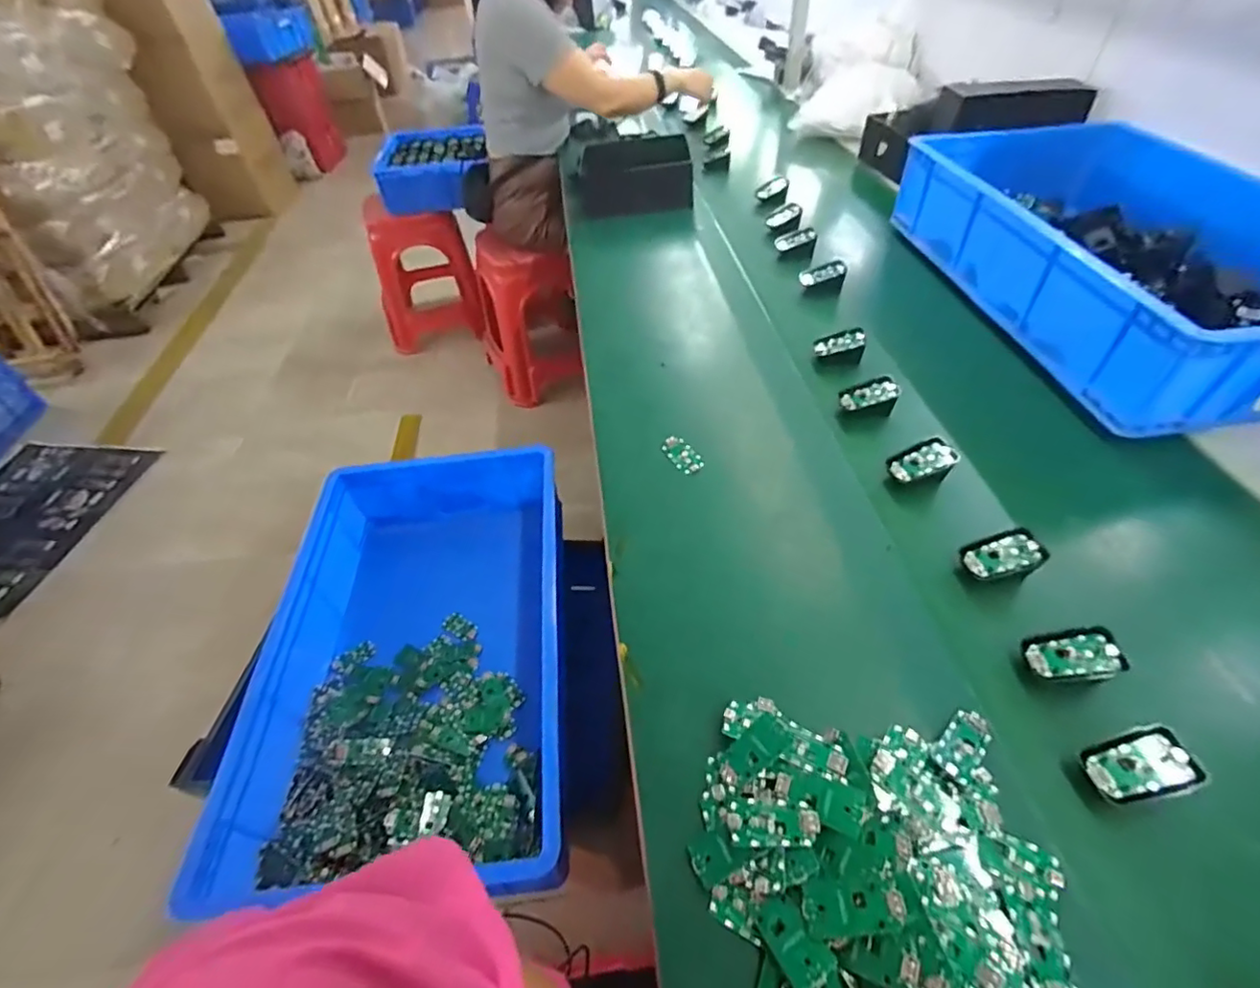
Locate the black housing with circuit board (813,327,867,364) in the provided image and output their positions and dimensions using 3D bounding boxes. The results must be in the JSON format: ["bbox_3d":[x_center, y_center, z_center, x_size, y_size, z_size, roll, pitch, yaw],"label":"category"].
[{"bbox_3d":[0.297,-0.207,0.805,0.064,0.049,0.031,3,49,8],"label":"black housing with circuit board"}]

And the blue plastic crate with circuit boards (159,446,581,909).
[{"bbox_3d":[-0.292,0.214,0.851,0.381,0.183,0.626,-7,48,-1],"label":"blue plastic crate with circuit boards"}]

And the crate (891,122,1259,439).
[{"bbox_3d":[0.743,-0.360,0.821,0.448,0.131,0.625,-7,48,-1],"label":"crate"}]

